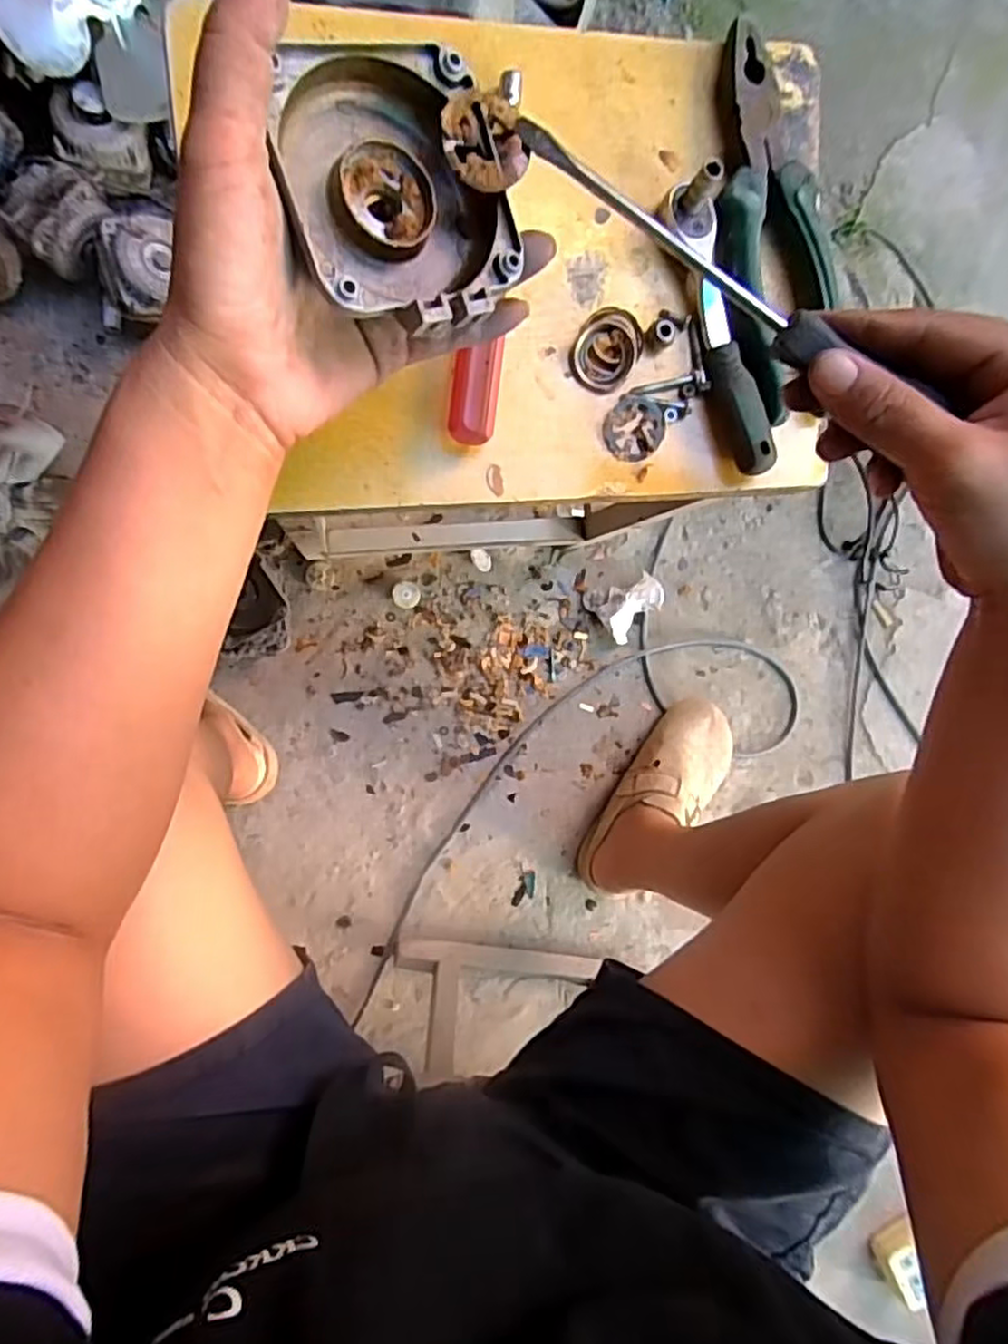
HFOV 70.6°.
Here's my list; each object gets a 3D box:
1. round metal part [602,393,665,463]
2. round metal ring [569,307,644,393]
[{"bbox_3d":[0.070,-0.132,0.385,0.034,0.005,0.034,0,91,-9],"label":"round metal part"},{"bbox_3d":[0.055,-0.171,0.376,0.034,0.012,0.042,34,85,-8],"label":"round metal ring"}]

